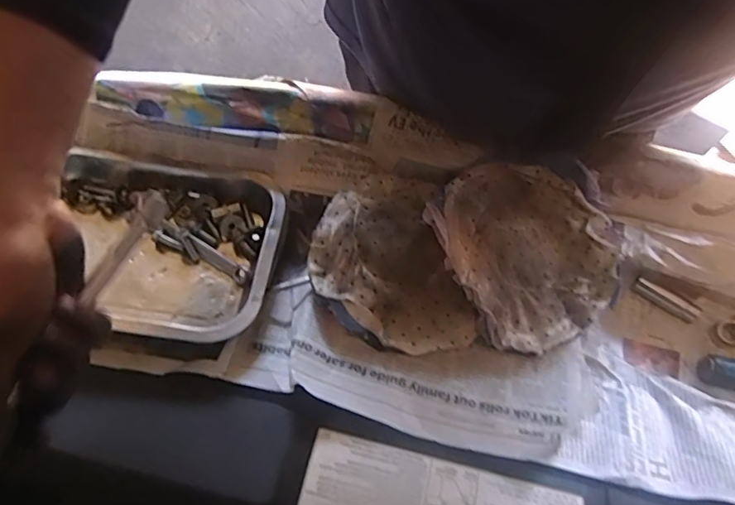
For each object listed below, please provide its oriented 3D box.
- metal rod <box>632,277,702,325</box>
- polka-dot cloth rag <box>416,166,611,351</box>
[{"bbox_3d":[0.290,0.044,0.523,0.063,0.015,0.019,29,74,11],"label":"metal rod"},{"bbox_3d":[0.139,-0.010,0.471,0.144,0.032,0.170,-30,73,-9],"label":"polka-dot cloth rag"}]

